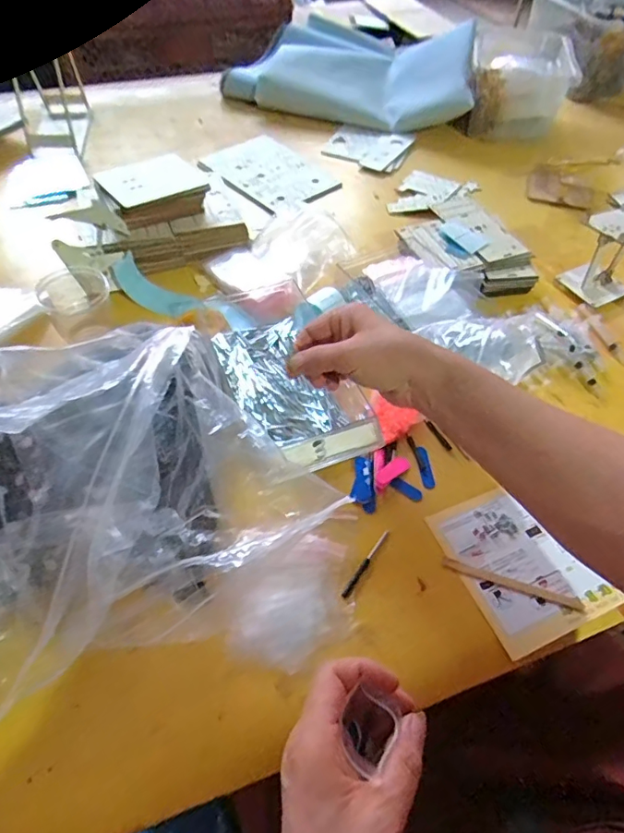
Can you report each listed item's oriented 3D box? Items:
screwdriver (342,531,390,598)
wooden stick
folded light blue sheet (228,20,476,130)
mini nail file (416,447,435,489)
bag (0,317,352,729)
[{"bbox_3d":[0.049,0.131,0.466,0.006,0.004,0.077,30,58,19],"label":"screwdriver"},{"bbox_3d":[0.177,0.148,0.459,0.121,0.004,0.011,17,55,11],"label":"wooden stick"},{"bbox_3d":[0.097,-0.718,1.052,0.467,0.112,0.314,20,55,12],"label":"folded light blue sheet"},{"bbox_3d":[0.117,0.053,0.532,0.012,0.004,0.048,-2,54,-3],"label":"mini nail file"},{"bbox_3d":[-0.235,0.078,0.401,0.399,0.162,0.261,-22,57,-17],"label":"bag"}]

